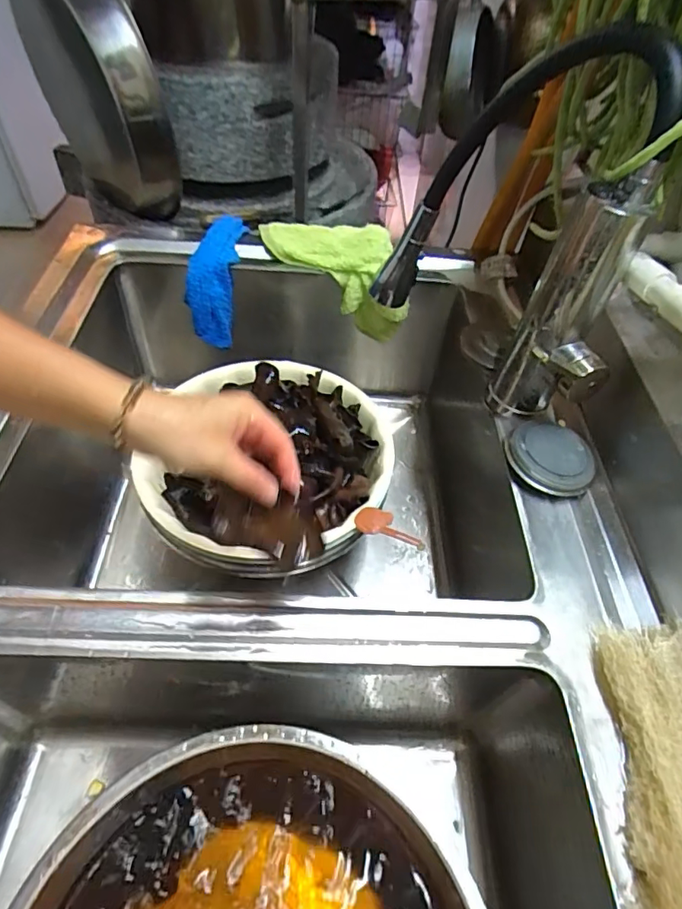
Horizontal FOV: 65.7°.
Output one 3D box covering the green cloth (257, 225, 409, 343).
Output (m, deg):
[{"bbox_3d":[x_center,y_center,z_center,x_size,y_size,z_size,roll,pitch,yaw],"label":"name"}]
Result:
[{"bbox_3d":[-0.011,-0.247,0.735,0.213,0.128,0.084,22,53,15],"label":"green cloth"}]

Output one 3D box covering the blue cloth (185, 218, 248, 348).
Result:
[{"bbox_3d":[-0.168,-0.236,0.733,0.059,0.136,0.124,8,51,3],"label":"blue cloth"}]

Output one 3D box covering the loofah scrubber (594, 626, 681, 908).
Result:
[{"bbox_3d":[0.211,0.192,0.328,0.068,0.048,0.185,7,51,3],"label":"loofah scrubber"}]

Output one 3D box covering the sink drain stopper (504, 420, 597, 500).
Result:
[{"bbox_3d":[0.197,-0.001,0.493,0.080,0.020,0.077,2,51,-2],"label":"sink drain stopper"}]

